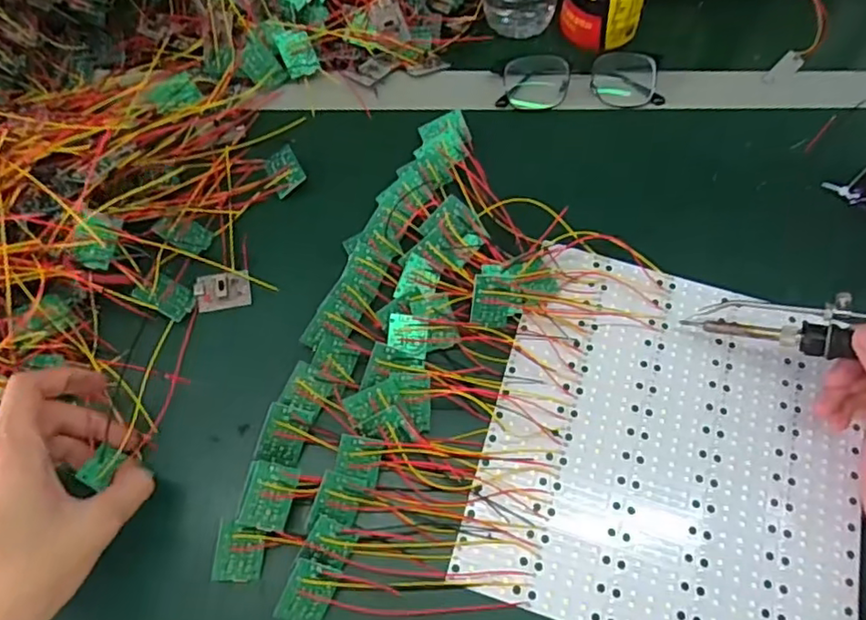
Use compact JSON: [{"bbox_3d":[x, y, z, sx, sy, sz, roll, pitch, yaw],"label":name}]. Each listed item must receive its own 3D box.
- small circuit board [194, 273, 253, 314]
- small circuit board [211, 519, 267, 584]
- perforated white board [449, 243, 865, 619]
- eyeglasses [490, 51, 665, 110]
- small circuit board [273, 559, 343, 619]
[{"bbox_3d":[-0.145,-0.013,0.427,0.037,0.009,0.026,-7,67,-5],"label":"small circuit board"},{"bbox_3d":[-0.110,0.138,0.351,0.027,0.007,0.034,9,89,-17],"label":"small circuit board"},{"bbox_3d":[0.151,0.086,0.387,0.221,0.009,0.231,17,67,5],"label":"perforated white board"},{"bbox_3d":[0.122,-0.189,0.507,0.132,0.026,0.042,-1,67,-3],"label":"eyeglasses"},{"bbox_3d":[-0.069,0.158,0.342,0.026,0.005,0.034,25,87,-11],"label":"small circuit board"}]

